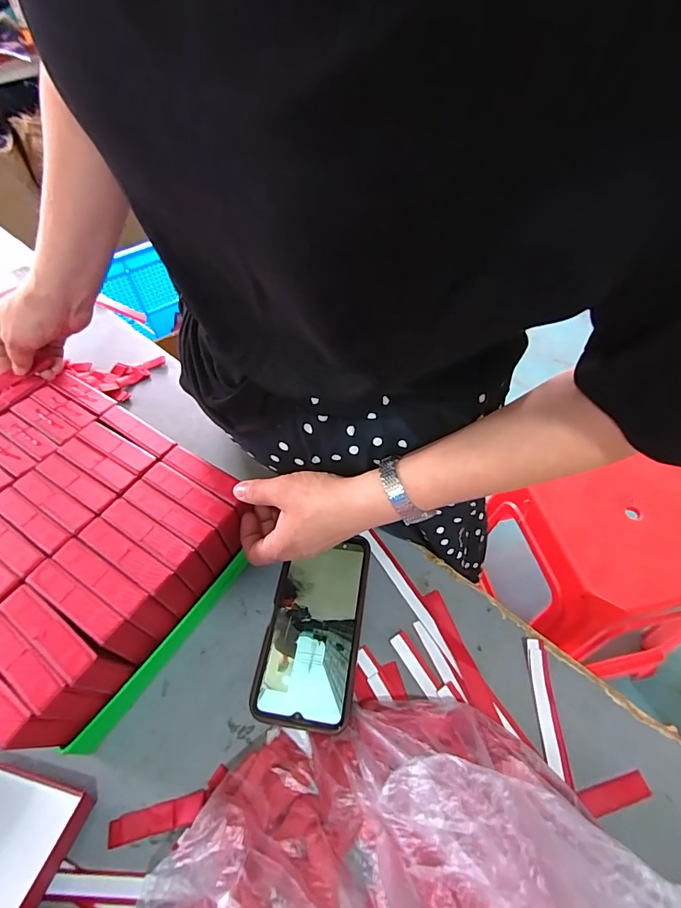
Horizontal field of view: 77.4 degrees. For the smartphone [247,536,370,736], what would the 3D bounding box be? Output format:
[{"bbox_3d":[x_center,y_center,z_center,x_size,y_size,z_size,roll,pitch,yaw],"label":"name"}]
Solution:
[{"bbox_3d":[-0.023,0.151,0.377,0.082,0.016,0.157,6,53,7],"label":"smartphone"}]

